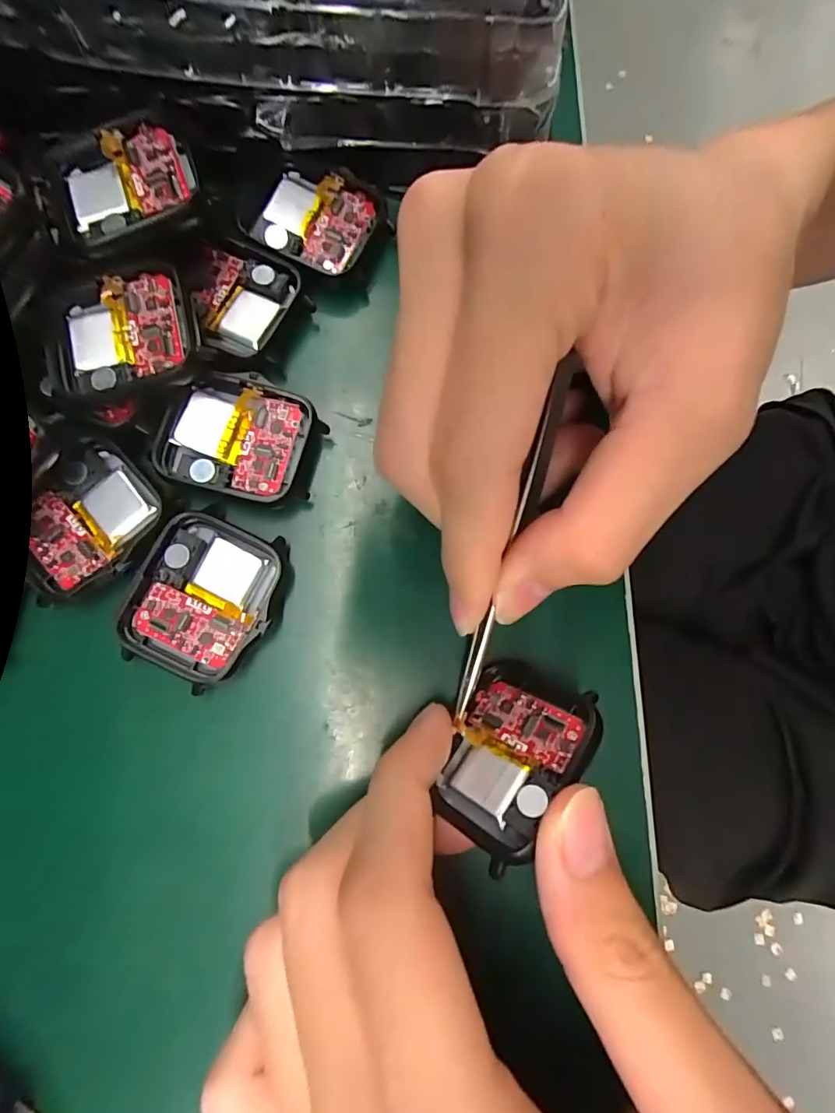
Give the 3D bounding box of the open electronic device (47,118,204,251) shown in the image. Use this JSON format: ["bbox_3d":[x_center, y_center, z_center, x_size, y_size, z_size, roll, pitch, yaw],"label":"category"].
[{"bbox_3d":[-0.084,-0.108,0.139,0.040,0.004,0.037,-14,79,2],"label":"open electronic device"}]

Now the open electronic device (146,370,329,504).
[{"bbox_3d":[-0.055,-0.037,0.148,0.045,0.007,0.037,16,80,2],"label":"open electronic device"}]

